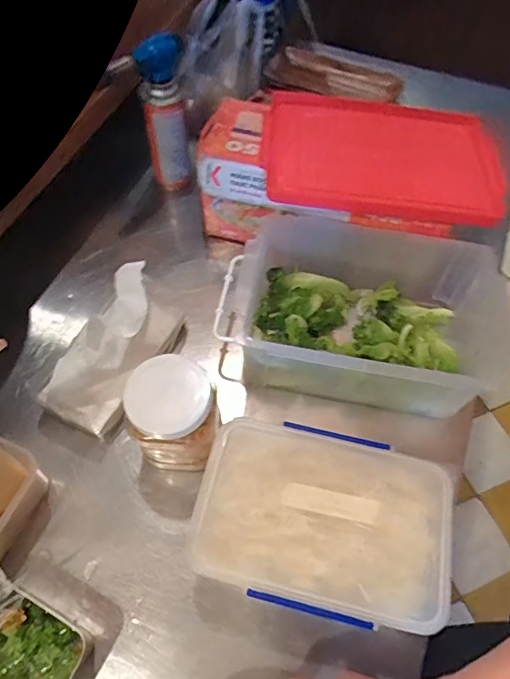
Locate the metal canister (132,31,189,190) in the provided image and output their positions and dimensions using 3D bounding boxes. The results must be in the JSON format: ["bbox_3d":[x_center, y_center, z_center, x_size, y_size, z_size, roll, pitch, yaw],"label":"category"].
[{"bbox_3d":[-0.138,-0.345,0.735,0.068,0.225,0.057,-7,60,-4],"label":"metal canister"}]

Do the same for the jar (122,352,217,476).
[{"bbox_3d":[-0.086,0.086,0.524,0.087,0.132,0.084,0,60,-1],"label":"jar"}]

